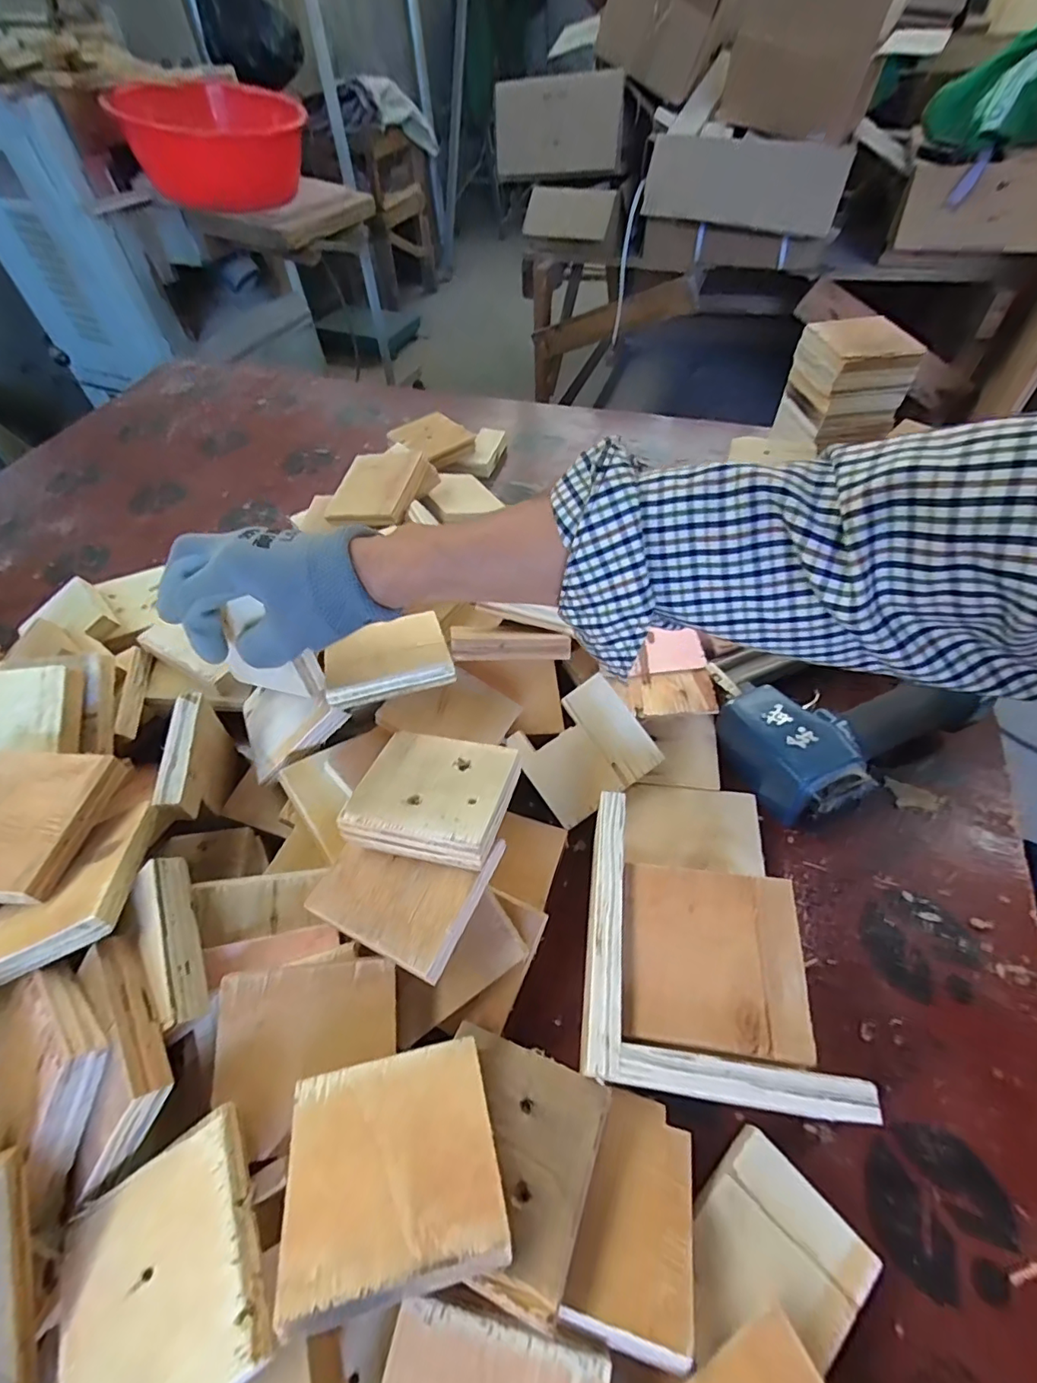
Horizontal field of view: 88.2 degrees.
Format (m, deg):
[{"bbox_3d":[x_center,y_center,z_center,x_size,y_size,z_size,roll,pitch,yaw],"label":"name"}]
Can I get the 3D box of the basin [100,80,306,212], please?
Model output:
[{"bbox_3d":[-0.662,-1.216,1.197,0.372,0.181,0.325,-19,53,-12],"label":"basin"}]

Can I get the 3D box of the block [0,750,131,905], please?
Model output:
[{"bbox_3d":[-0.309,0.077,0.329,0.090,0.012,0.095,5,52,7],"label":"block"}]

